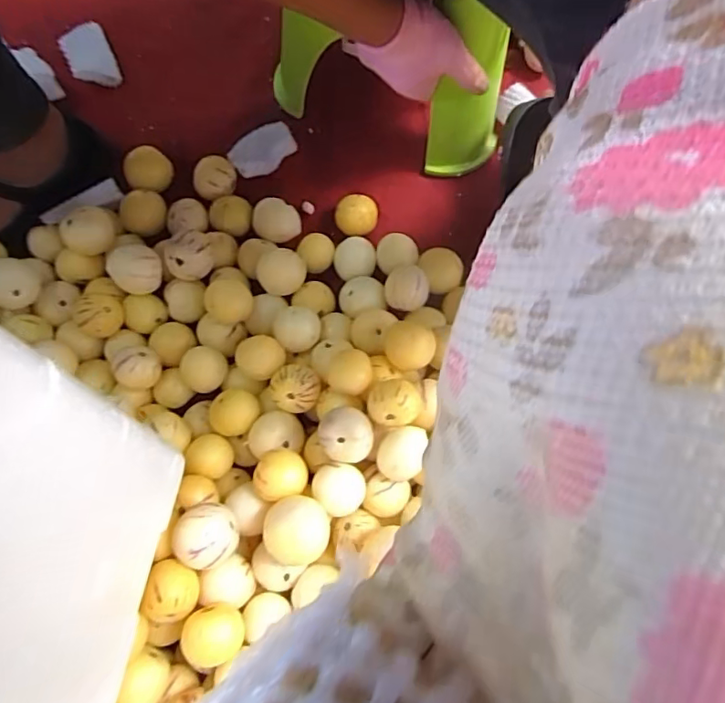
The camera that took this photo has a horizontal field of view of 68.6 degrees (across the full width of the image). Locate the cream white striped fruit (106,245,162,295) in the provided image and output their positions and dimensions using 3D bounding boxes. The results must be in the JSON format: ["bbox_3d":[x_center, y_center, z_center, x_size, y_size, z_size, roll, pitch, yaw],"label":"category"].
[{"bbox_3d":[-0.236,-0.086,0.557,0.049,0.044,0.051,0,77,1],"label":"cream white striped fruit"}]

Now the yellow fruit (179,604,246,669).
[{"bbox_3d":[-0.119,0.232,0.438,0.049,0.039,0.045,-8,77,-1],"label":"yellow fruit"}]

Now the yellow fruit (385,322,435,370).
[{"bbox_3d":[0.044,-0.002,0.525,0.048,0.050,0.044,0,77,1],"label":"yellow fruit"}]

